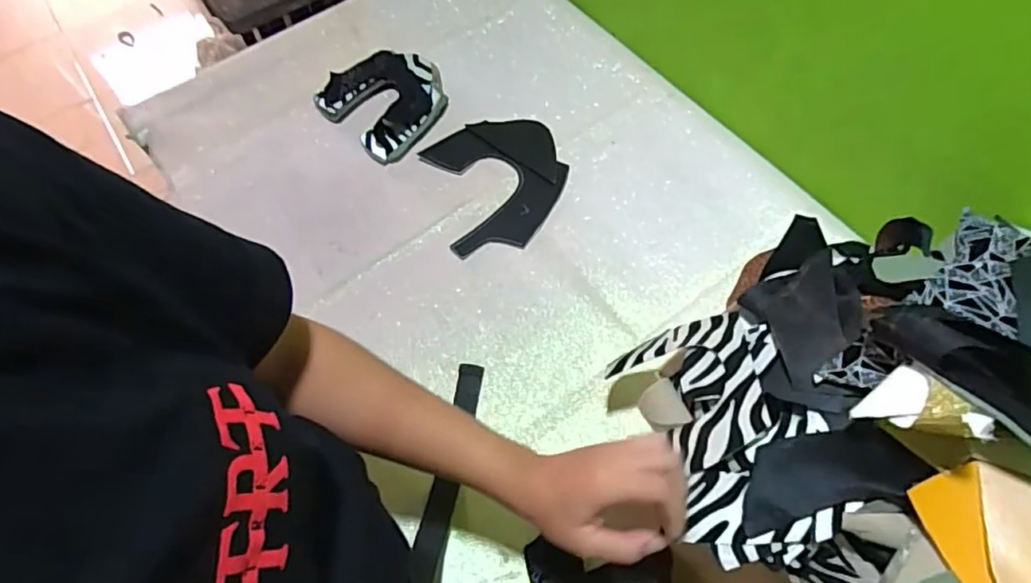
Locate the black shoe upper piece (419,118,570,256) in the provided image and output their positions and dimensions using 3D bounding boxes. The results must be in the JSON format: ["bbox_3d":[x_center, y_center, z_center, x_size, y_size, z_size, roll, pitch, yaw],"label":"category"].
[{"bbox_3d":[-0.018,-0.135,0.729,0.161,0.011,0.186,-20,62,-7],"label":"black shoe upper piece"}]

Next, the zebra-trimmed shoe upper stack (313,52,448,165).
[{"bbox_3d":[-0.169,-0.256,0.800,0.161,0.030,0.151,39,71,22],"label":"zebra-trimmed shoe upper stack"}]

